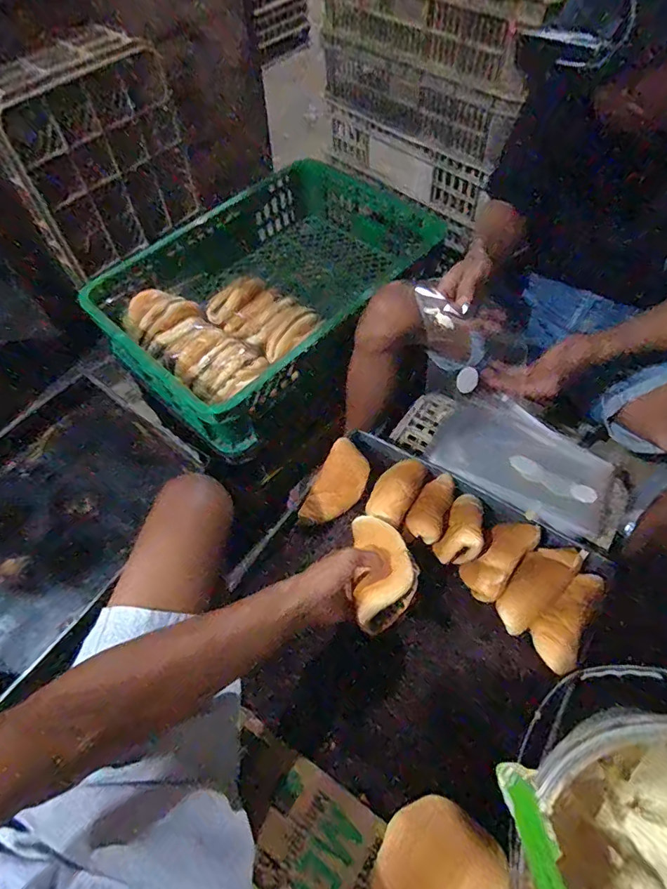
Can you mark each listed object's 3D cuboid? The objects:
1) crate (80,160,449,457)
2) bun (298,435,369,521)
[{"bbox_3d":[-0.101,-0.335,0.987,0.447,0.167,0.698,37,66,23],"label":"crate"},{"bbox_3d":[0.007,0.066,0.752,0.074,0.048,0.144,24,61,17],"label":"bun"}]

